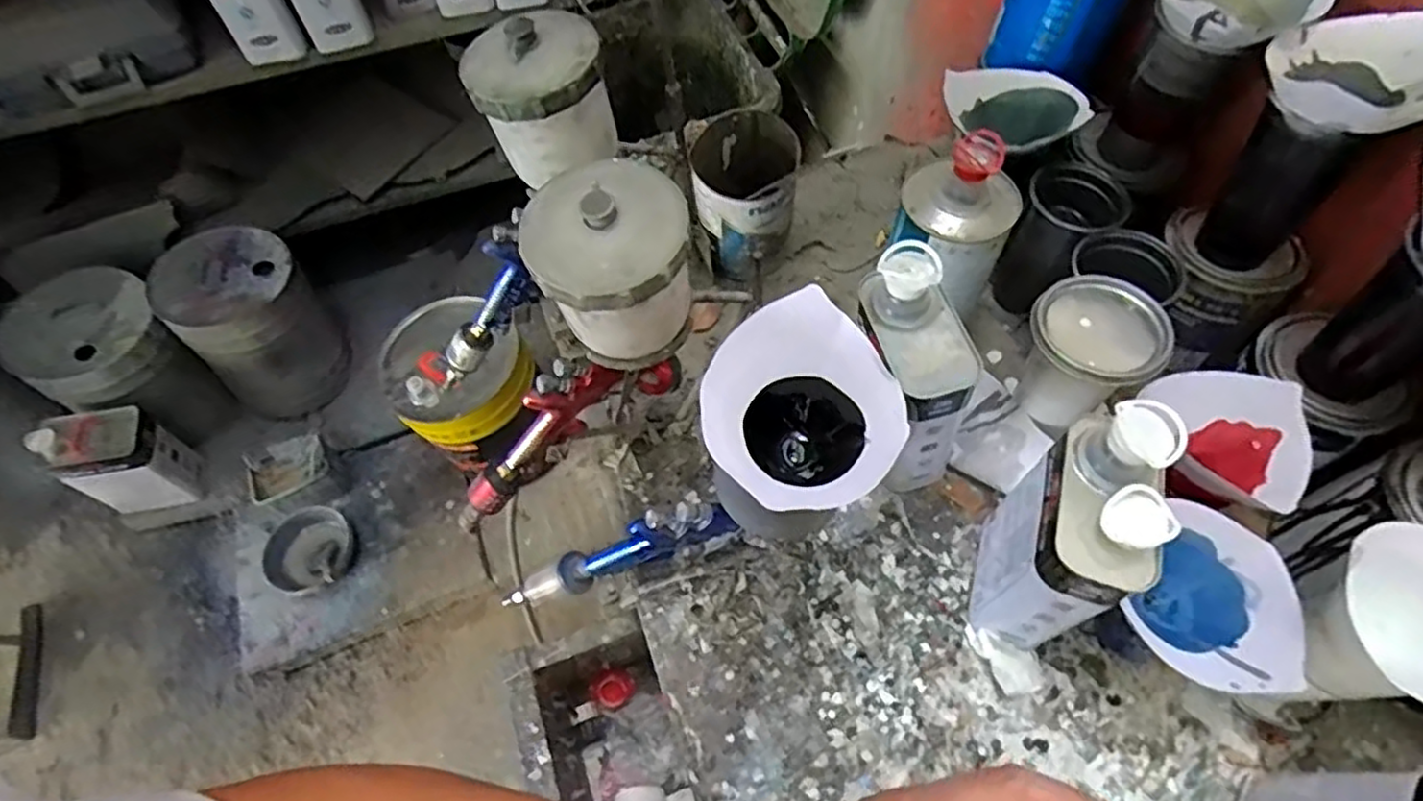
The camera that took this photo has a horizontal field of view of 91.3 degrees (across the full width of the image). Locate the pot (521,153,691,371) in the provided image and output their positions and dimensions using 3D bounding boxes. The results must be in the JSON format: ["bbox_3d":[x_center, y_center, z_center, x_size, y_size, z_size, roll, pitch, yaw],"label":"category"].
[{"bbox_3d":[-0.064,-0.086,0.463,0.094,0.124,0.096,-1,61,2],"label":"pot"}]

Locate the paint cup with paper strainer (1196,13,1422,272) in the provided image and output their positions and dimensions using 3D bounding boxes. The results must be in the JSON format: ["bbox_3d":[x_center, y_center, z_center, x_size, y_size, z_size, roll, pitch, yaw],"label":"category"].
[{"bbox_3d":[0.445,-0.190,0.527,0.100,0.176,0.110,-37,66,-17],"label":"paint cup with paper strainer"}]

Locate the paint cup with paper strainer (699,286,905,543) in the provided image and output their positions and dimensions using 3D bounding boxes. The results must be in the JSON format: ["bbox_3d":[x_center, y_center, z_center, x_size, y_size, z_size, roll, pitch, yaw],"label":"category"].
[{"bbox_3d":[0.053,0.022,0.434,0.104,0.128,0.117,35,68,19],"label":"paint cup with paper strainer"}]

